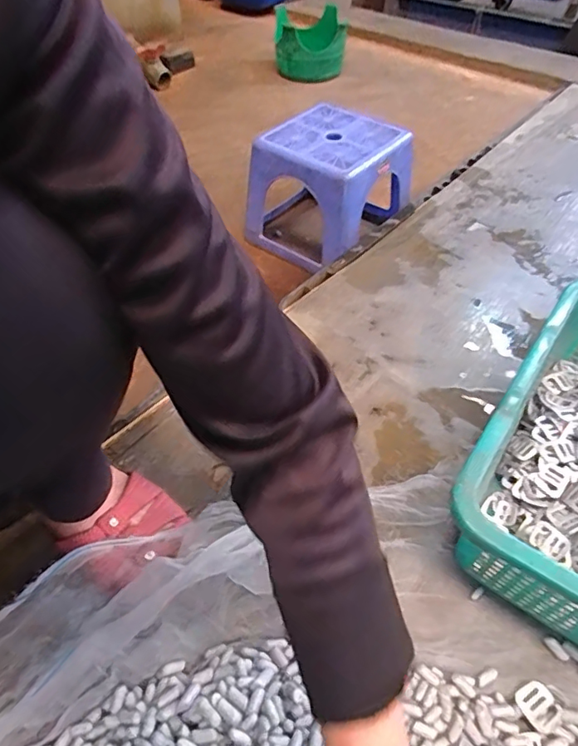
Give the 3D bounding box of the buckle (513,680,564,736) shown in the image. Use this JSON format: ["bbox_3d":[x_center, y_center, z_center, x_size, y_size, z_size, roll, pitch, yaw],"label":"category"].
[{"bbox_3d":[0.199,0.264,0.406,0.027,0.007,0.036,-43,76,1],"label":"buckle"}]

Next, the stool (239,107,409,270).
[{"bbox_3d":[0.086,-0.343,0.956,0.210,0.182,0.252,29,55,23],"label":"stool"}]

